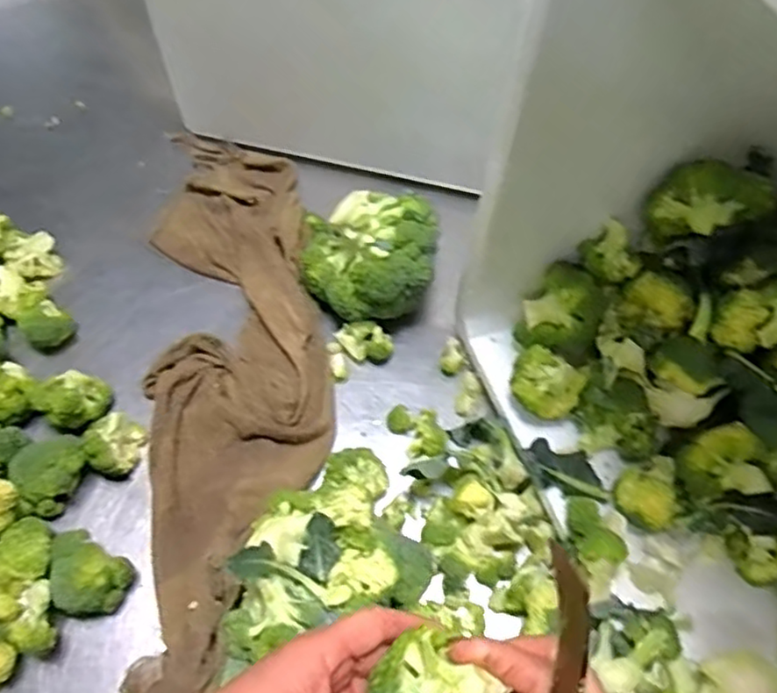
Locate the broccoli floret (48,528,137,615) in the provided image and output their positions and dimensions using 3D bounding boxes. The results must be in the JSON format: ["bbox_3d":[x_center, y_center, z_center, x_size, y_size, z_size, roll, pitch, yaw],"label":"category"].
[{"bbox_3d":[-0.221,0.167,0.486,0.054,0.037,0.047,27,64,13],"label":"broccoli floret"}]

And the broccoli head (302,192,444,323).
[{"bbox_3d":[-0.019,-0.082,0.602,0.124,0.091,0.109,7,61,2],"label":"broccoli head"}]

